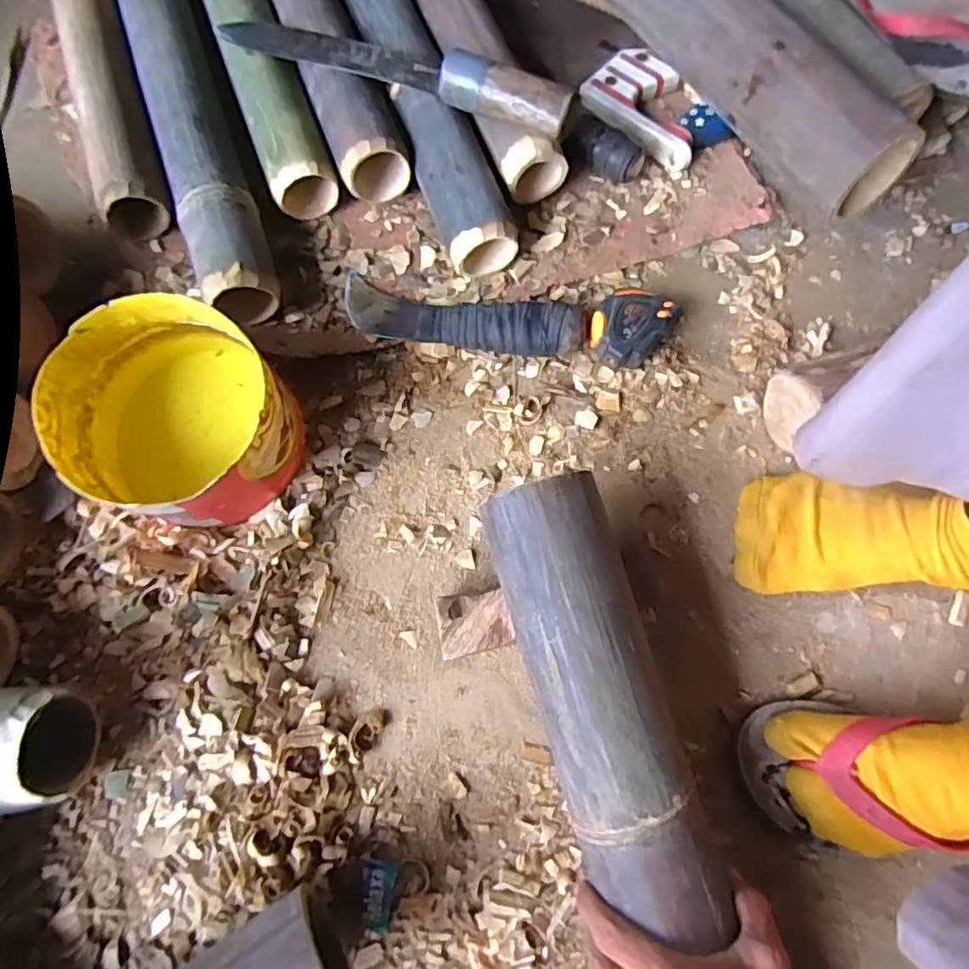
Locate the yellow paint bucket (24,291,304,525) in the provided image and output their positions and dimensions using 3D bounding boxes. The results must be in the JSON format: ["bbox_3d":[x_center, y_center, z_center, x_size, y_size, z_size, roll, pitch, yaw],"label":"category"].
[{"bbox_3d":[-0.223,-0.047,0.445,0.159,0.089,0.143,10,76,1],"label":"yellow paint bucket"}]

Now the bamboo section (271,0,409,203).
[{"bbox_3d":[-0.208,-0.549,0.591,0.059,0.072,0.649,-21,77,-6],"label":"bamboo section"}]

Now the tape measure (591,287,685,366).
[{"bbox_3d":[0.121,-0.130,0.505,0.056,0.034,0.076,37,78,8],"label":"tape measure"}]

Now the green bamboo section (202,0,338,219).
[{"bbox_3d":[-0.270,-0.540,0.591,0.056,0.060,0.656,-21,77,-6],"label":"green bamboo section"}]

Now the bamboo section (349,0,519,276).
[{"bbox_3d":[-0.115,-0.484,0.576,0.064,0.061,0.649,-21,77,-7],"label":"bamboo section"}]

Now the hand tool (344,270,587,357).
[{"bbox_3d":[-0.020,-0.143,0.504,0.205,0.037,0.049,10,76,1],"label":"hand tool"}]

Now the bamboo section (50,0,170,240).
[{"bbox_3d":[-0.397,-0.513,0.582,0.067,0.062,0.659,-18,77,-6],"label":"bamboo section"}]

